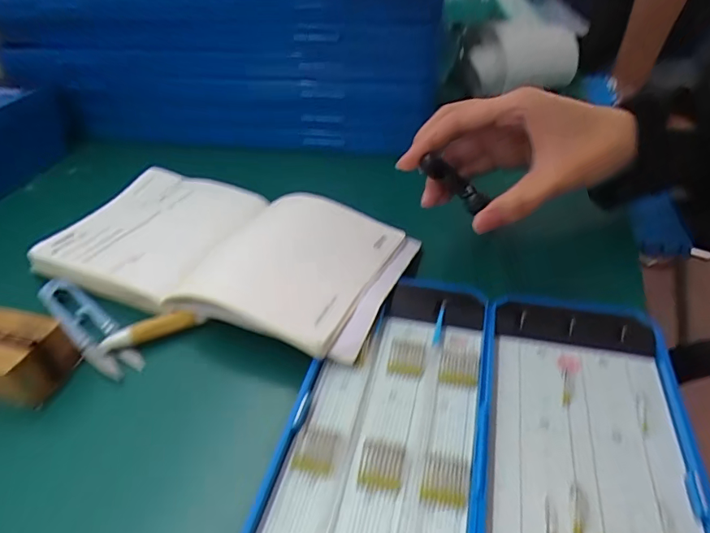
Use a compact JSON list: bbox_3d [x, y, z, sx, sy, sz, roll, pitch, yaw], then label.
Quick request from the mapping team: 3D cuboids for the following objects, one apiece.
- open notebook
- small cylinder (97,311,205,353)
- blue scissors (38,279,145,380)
[{"bbox_3d":[-0.089,-0.016,0.320,0.241,0.019,0.128,15,43,19],"label":"open notebook"},{"bbox_3d":[-0.121,0.037,0.276,0.059,0.012,0.009,-15,42,-15],"label":"small cylinder"},{"bbox_3d":[-0.164,0.035,0.286,0.104,0.007,0.024,31,50,33],"label":"blue scissors"}]

